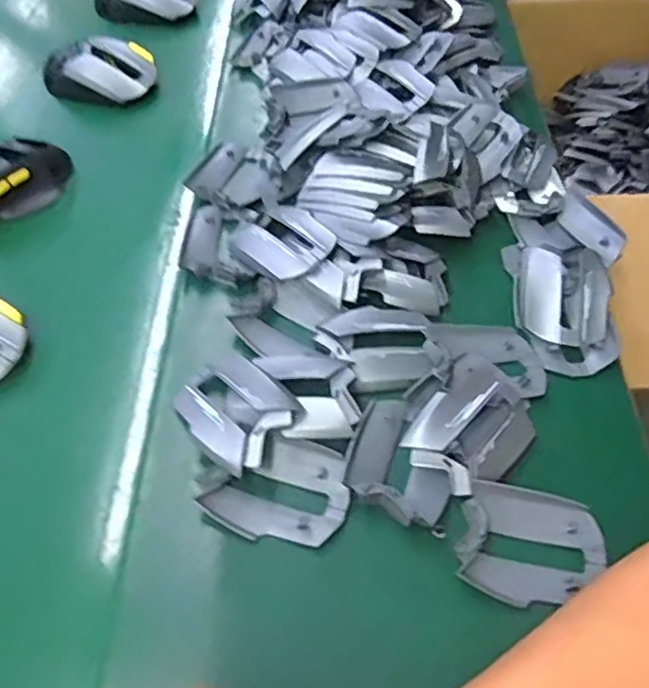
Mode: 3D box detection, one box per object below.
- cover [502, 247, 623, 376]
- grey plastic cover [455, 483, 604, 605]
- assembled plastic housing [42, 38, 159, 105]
[{"bbox_3d":[0.164,-0.032,0.454,0.063,0.027,0.108,0,53,3],"label":"cover"},{"bbox_3d":[0.111,0.108,0.352,0.075,0.015,0.060,9,54,10],"label":"grey plastic cover"},{"bbox_3d":[-0.216,-0.258,0.618,0.107,0.036,0.052,3,53,6],"label":"assembled plastic housing"}]

